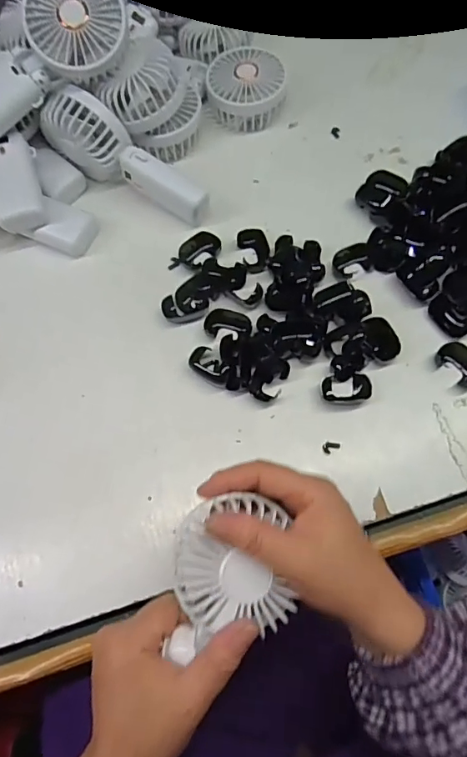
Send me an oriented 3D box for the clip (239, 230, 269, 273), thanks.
[{"bbox_3d":[0.020,-0.122,0.465,0.029,0.016,0.041,-5,69,-1],"label":"clip"}]

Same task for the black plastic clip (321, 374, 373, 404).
[{"bbox_3d":[0.098,0.008,0.414,0.043,0.010,0.025,-4,69,-1],"label":"black plastic clip"}]

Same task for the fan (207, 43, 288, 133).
[{"bbox_3d":[0.014,-0.313,0.518,0.082,0.044,0.079,-3,69,0],"label":"fan"}]

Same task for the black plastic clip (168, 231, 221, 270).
[{"bbox_3d":[-0.038,-0.123,0.470,0.050,0.014,0.029,-36,73,-12],"label":"black plastic clip"}]

